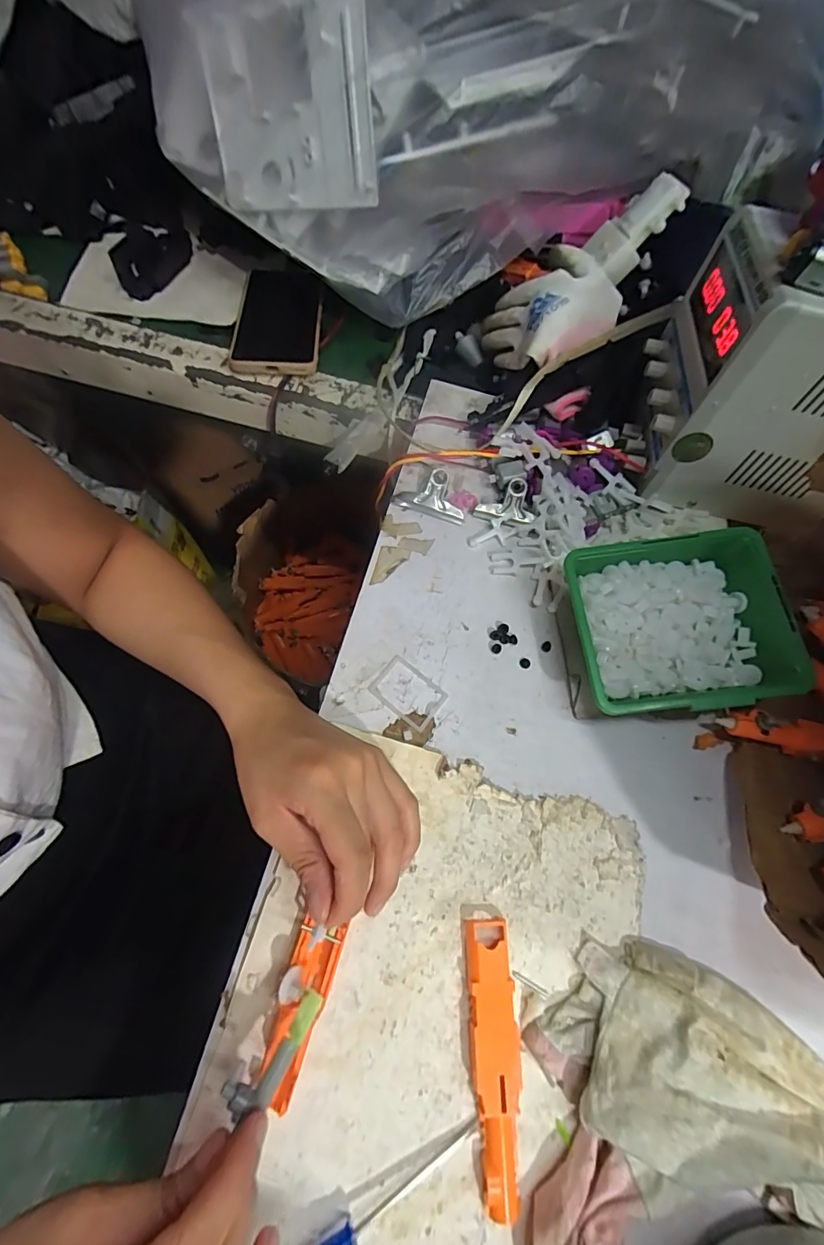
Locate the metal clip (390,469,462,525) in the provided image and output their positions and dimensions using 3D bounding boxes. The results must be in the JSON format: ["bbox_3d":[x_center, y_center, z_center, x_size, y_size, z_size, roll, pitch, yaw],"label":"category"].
[{"bbox_3d":[0.016,-0.100,0.367,0.055,0.019,0.032,18,67,5],"label":"metal clip"}]

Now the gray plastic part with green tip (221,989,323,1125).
[{"bbox_3d":[-0.061,0.197,0.219,0.018,0.008,0.050,40,53,13],"label":"gray plastic part with green tip"}]

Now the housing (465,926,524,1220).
[{"bbox_3d":[0.042,0.221,0.242,0.024,0.012,0.118,0,67,-3],"label":"housing"}]

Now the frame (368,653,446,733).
[{"bbox_3d":[-0.003,0.045,0.315,0.046,0.004,0.031,36,70,12],"label":"frame"}]

